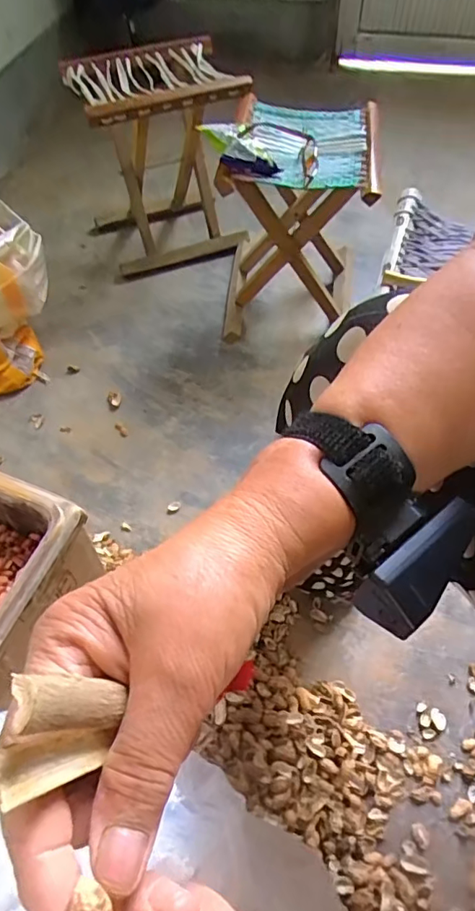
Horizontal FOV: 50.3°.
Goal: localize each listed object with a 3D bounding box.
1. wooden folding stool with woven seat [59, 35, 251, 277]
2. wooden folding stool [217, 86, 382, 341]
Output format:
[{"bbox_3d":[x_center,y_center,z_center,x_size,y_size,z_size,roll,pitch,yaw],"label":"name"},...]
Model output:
[{"bbox_3d":[-0.163,-0.636,1.100,0.308,0.338,0.273,-20,57,-13],"label":"wooden folding stool with woven seat"},{"bbox_3d":[0.111,-0.437,0.963,0.267,0.343,0.309,10,56,7],"label":"wooden folding stool"}]

